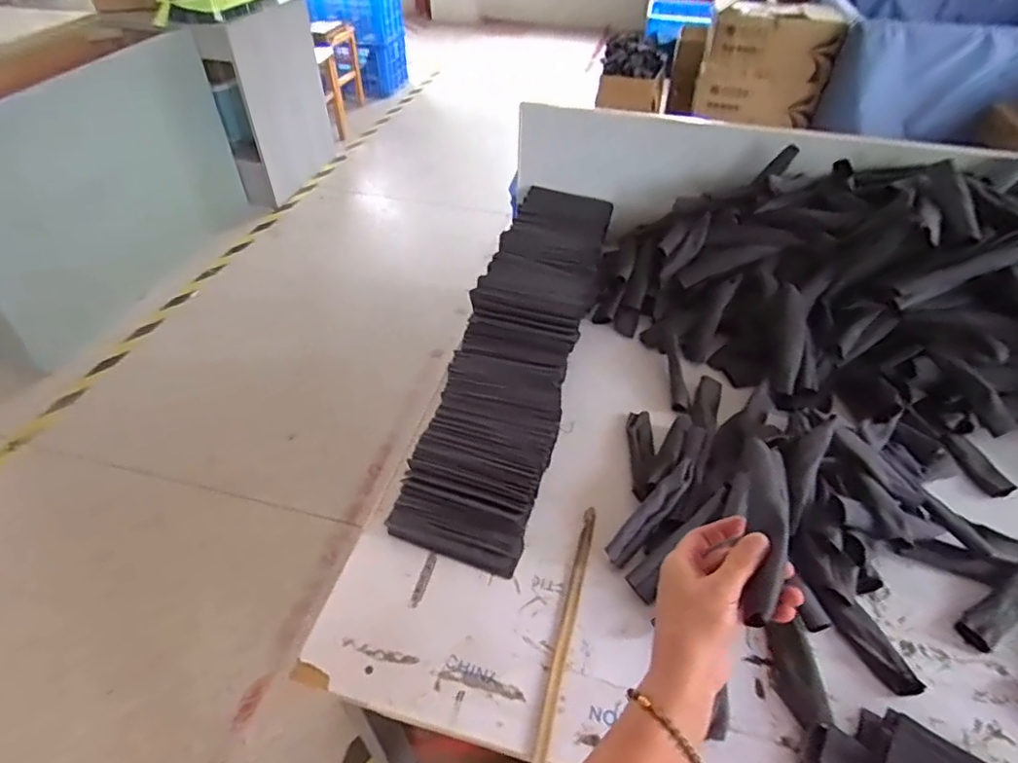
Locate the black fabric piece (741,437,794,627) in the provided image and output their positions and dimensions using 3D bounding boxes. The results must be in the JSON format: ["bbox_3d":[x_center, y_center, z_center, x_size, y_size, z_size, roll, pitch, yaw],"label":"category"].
[{"bbox_3d":[0.210,0.112,0.463,0.033,0.032,0.146,9,61,8],"label":"black fabric piece"}]

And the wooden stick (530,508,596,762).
[{"bbox_3d":[0.061,0.246,0.595,0.018,0.012,0.261,12,46,11],"label":"wooden stick"}]

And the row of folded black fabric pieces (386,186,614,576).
[{"bbox_3d":[0.023,-0.071,0.841,0.168,0.101,0.689,12,46,10],"label":"row of folded black fabric pieces"}]

